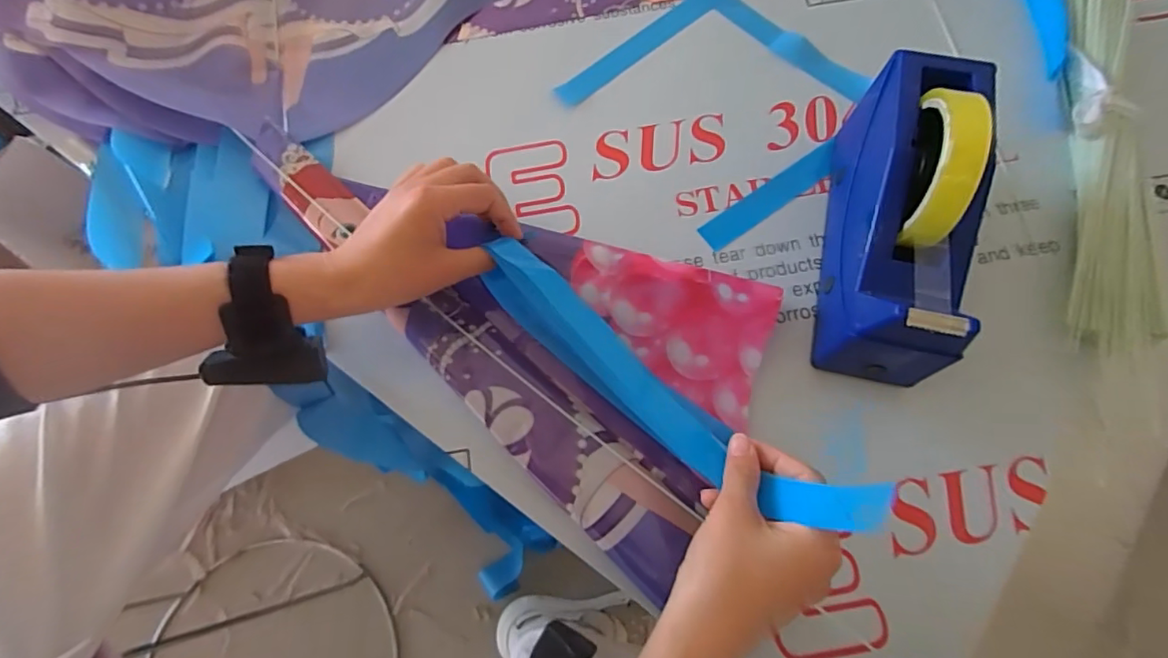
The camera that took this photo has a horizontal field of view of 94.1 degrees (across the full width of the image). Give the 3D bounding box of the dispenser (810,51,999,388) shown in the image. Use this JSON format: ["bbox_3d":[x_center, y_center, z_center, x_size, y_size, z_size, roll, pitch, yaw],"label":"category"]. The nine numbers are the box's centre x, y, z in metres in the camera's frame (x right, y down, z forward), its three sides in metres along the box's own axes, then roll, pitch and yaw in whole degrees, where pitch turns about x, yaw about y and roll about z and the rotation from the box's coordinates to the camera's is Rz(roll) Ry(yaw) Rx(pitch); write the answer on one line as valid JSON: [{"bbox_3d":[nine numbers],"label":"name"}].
[{"bbox_3d":[0.212,-0.076,0.361,0.066,0.121,0.200,12,73,4],"label":"dispenser"}]

